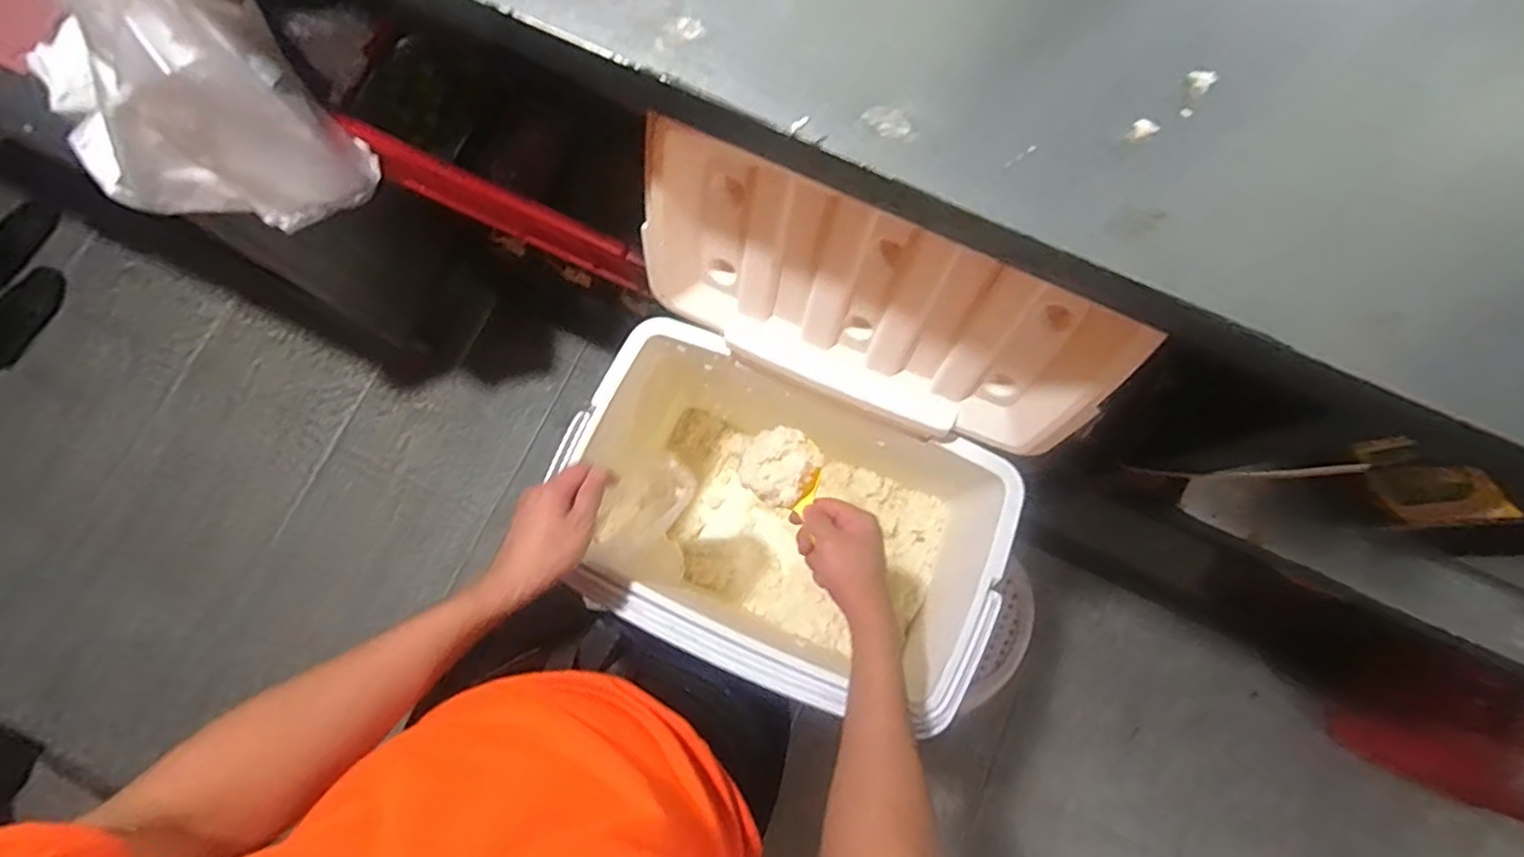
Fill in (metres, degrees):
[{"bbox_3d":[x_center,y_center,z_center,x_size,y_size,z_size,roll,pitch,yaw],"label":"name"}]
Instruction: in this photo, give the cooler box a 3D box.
[{"bbox_3d":[0.032,0.065,0.748,0.452,0.572,0.361,23,77,4],"label":"cooler box"}]

